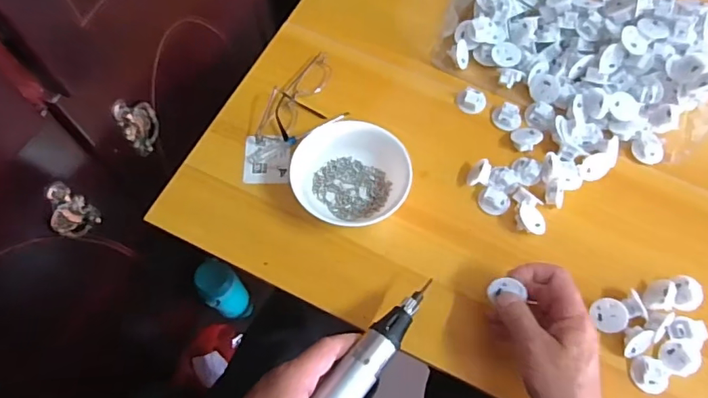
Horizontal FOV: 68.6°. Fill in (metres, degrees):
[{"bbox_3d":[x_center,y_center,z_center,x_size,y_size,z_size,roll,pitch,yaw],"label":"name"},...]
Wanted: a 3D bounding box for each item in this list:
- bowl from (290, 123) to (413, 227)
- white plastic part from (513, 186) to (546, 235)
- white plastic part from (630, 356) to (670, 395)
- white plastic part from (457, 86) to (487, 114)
[{"bbox_3d":[-0.001,-0.024,0.531,0.118,0.043,0.113,24,67,9],"label":"bowl"},{"bbox_3d":[0.181,0.014,0.533,0.030,0.015,0.049,1,65,-2],"label":"white plastic part"},{"bbox_3d":[0.270,0.160,0.473,0.029,0.012,0.030,16,66,5],"label":"white plastic part"},{"bbox_3d":[0.137,-0.114,0.594,0.032,0.012,0.031,1,65,-2],"label":"white plastic part"}]

